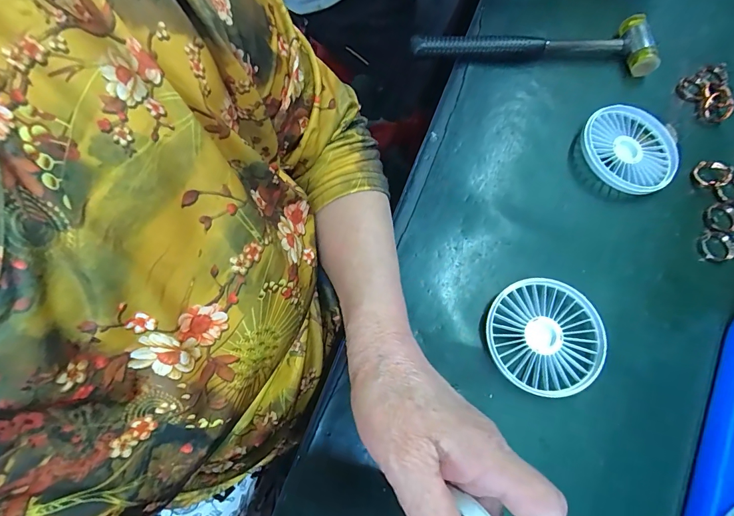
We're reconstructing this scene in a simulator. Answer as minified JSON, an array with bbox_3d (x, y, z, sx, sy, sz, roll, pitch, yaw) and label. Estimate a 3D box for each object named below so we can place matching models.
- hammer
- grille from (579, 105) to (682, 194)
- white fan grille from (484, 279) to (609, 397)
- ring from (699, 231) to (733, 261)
[{"bbox_3d":[0.170,-0.225,0.386,0.246,0.027,0.052,4,72,0],"label":"hammer"},{"bbox_3d":[0.247,-0.102,0.353,0.087,0.021,0.089,0,72,-1],"label":"grille"},{"bbox_3d":[0.141,0.061,0.294,0.090,0.013,0.084,0,72,-1],"label":"white fan grille"},{"bbox_3d":[0.308,-0.011,0.326,0.026,0.008,0.026,0,72,-1],"label":"ring"}]

